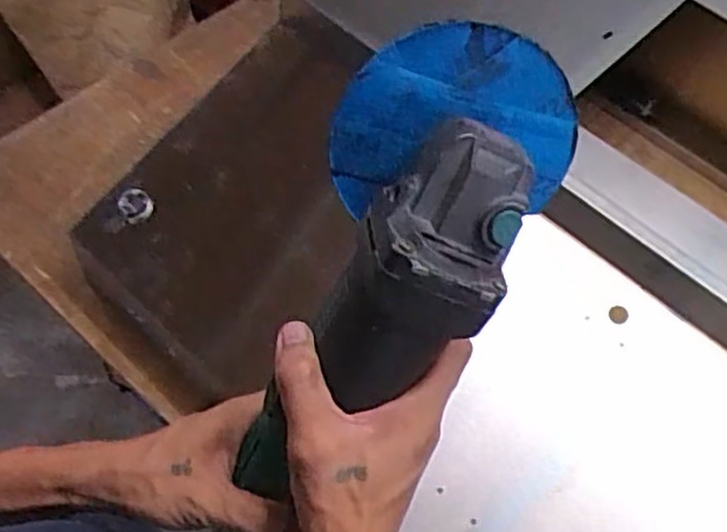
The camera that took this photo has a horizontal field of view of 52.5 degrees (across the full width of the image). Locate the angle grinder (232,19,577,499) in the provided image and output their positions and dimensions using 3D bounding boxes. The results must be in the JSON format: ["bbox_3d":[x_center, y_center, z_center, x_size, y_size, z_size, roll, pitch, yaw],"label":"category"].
[{"bbox_3d":[0.011,0.006,0.382,0.111,0.090,0.268,28,97,19],"label":"angle grinder"}]

